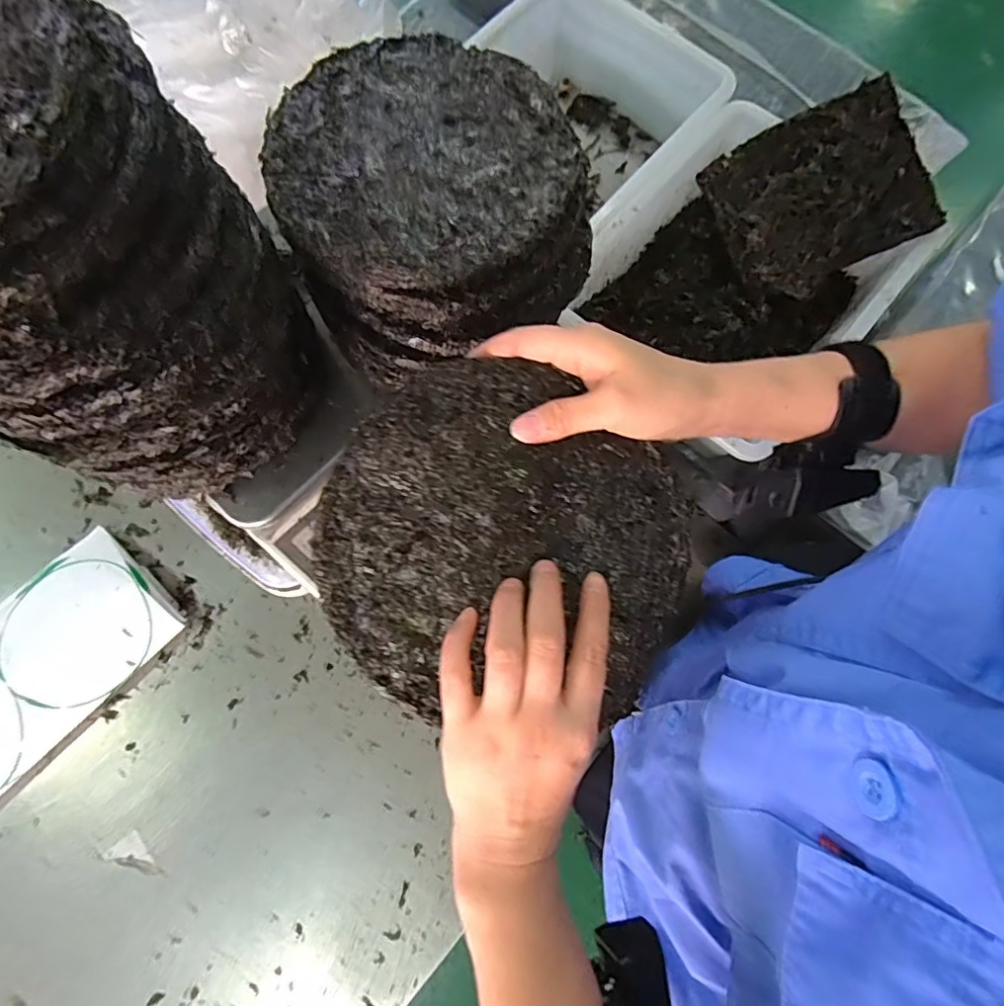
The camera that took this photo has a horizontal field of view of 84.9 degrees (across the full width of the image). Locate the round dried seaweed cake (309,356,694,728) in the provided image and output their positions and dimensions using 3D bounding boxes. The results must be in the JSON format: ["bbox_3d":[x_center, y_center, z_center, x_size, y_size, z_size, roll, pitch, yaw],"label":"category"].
[{"bbox_3d":[0.002,0.025,0.301,0.194,0.007,0.189,0,89,-4],"label":"round dried seaweed cake"}]

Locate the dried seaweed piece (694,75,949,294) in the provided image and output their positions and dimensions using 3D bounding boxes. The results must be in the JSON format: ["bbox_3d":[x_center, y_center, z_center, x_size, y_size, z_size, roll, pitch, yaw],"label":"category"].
[{"bbox_3d":[0.357,-0.348,0.610,0.209,0.032,0.189,-20,79,11],"label":"dried seaweed piece"}]

